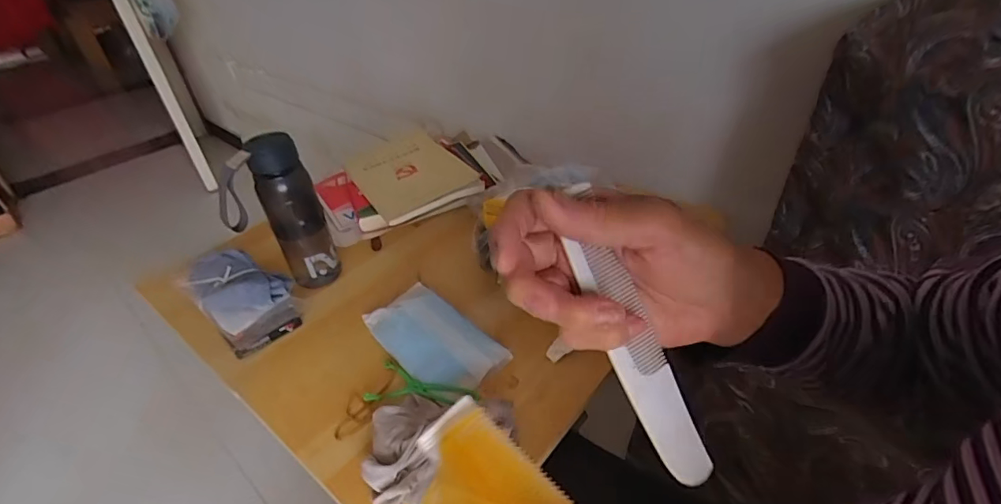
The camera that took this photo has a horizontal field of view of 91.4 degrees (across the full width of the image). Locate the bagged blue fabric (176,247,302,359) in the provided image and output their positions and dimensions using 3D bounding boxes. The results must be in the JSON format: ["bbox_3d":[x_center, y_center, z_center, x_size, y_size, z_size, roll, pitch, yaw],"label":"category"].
[{"bbox_3d":[-0.375,0.058,0.704,0.188,0.061,0.110,25,45,34],"label":"bagged blue fabric"}]

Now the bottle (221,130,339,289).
[{"bbox_3d":[-0.320,-0.048,0.703,0.127,0.224,0.064,-24,41,-24],"label":"bottle"}]

